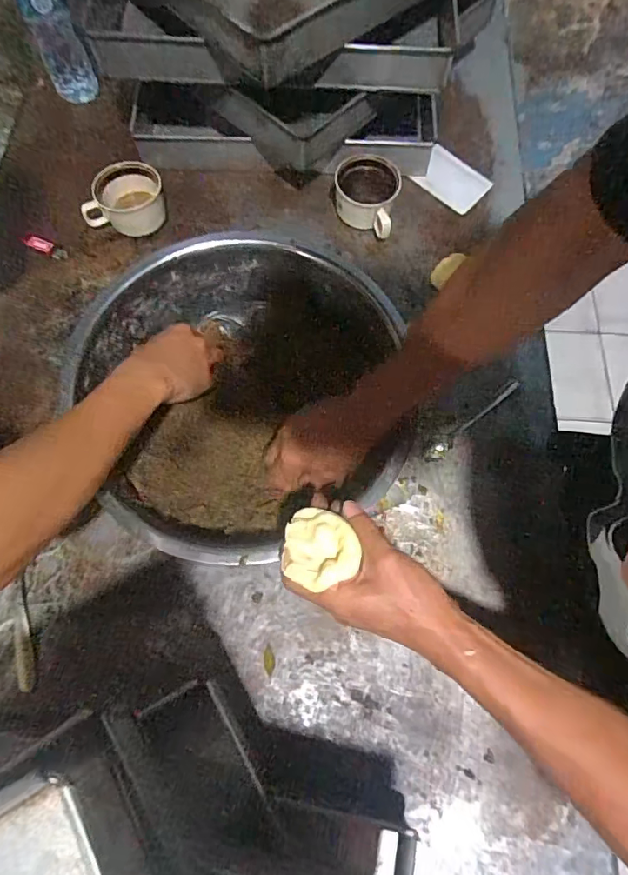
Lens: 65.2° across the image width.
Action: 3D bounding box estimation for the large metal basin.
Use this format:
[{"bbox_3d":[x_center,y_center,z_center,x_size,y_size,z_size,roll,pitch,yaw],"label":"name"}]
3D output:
[{"bbox_3d":[-0.081,-0.034,0.547,0.317,0.140,0.342,0,70,0],"label":"large metal basin"}]

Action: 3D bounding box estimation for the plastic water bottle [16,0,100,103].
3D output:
[{"bbox_3d":[-0.392,-0.615,0.726,0.070,0.237,0.057,-22,71,-8],"label":"plastic water bottle"}]

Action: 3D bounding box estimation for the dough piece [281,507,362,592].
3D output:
[{"bbox_3d":[0.005,0.088,0.398,0.058,0.020,0.062,5,69,0],"label":"dough piece"}]

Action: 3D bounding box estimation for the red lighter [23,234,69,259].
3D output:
[{"bbox_3d":[-0.380,-0.269,0.690,0.074,0.015,0.018,27,72,9],"label":"red lighter"}]

